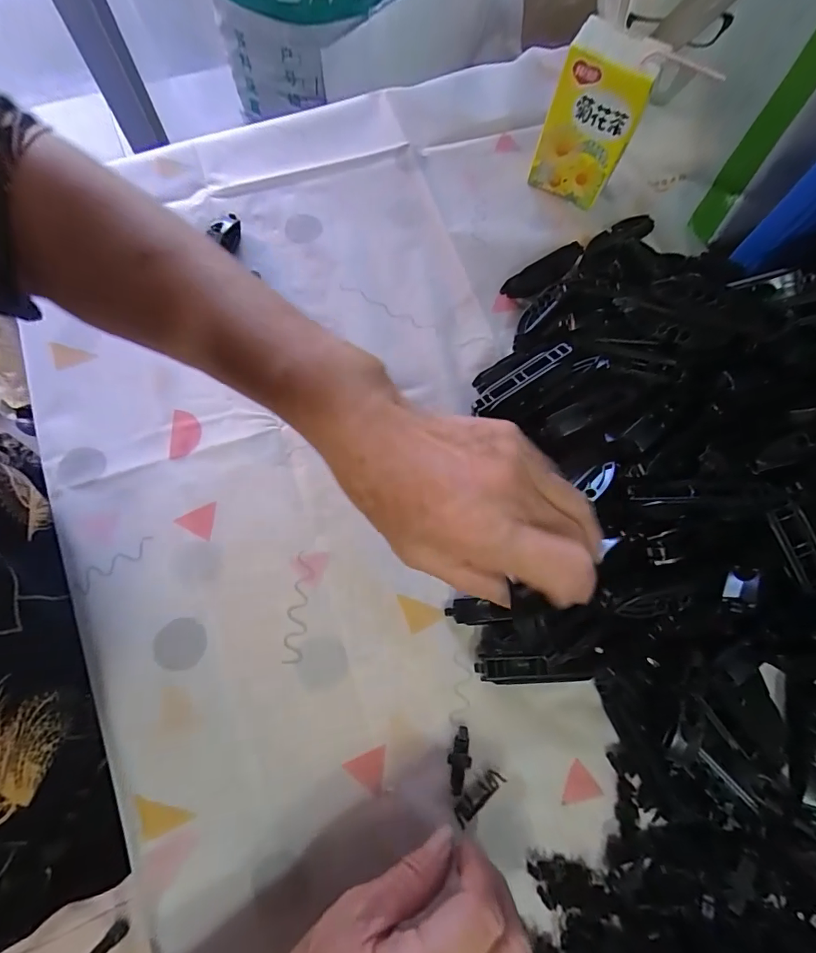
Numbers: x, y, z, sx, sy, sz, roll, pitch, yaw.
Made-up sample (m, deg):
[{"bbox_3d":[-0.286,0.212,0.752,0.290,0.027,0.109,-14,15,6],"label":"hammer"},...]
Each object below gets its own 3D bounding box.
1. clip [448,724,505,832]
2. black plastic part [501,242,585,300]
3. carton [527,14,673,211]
[{"bbox_3d":[0.042,0.189,0.273,0.035,0.005,0.011,-40,77,-12],"label":"clip"},{"bbox_3d":[0.115,-0.168,0.385,0.077,0.016,0.021,-29,75,-10],"label":"black plastic part"},{"bbox_3d":[0.152,-0.291,0.376,0.065,0.110,0.048,30,74,8],"label":"carton"}]

